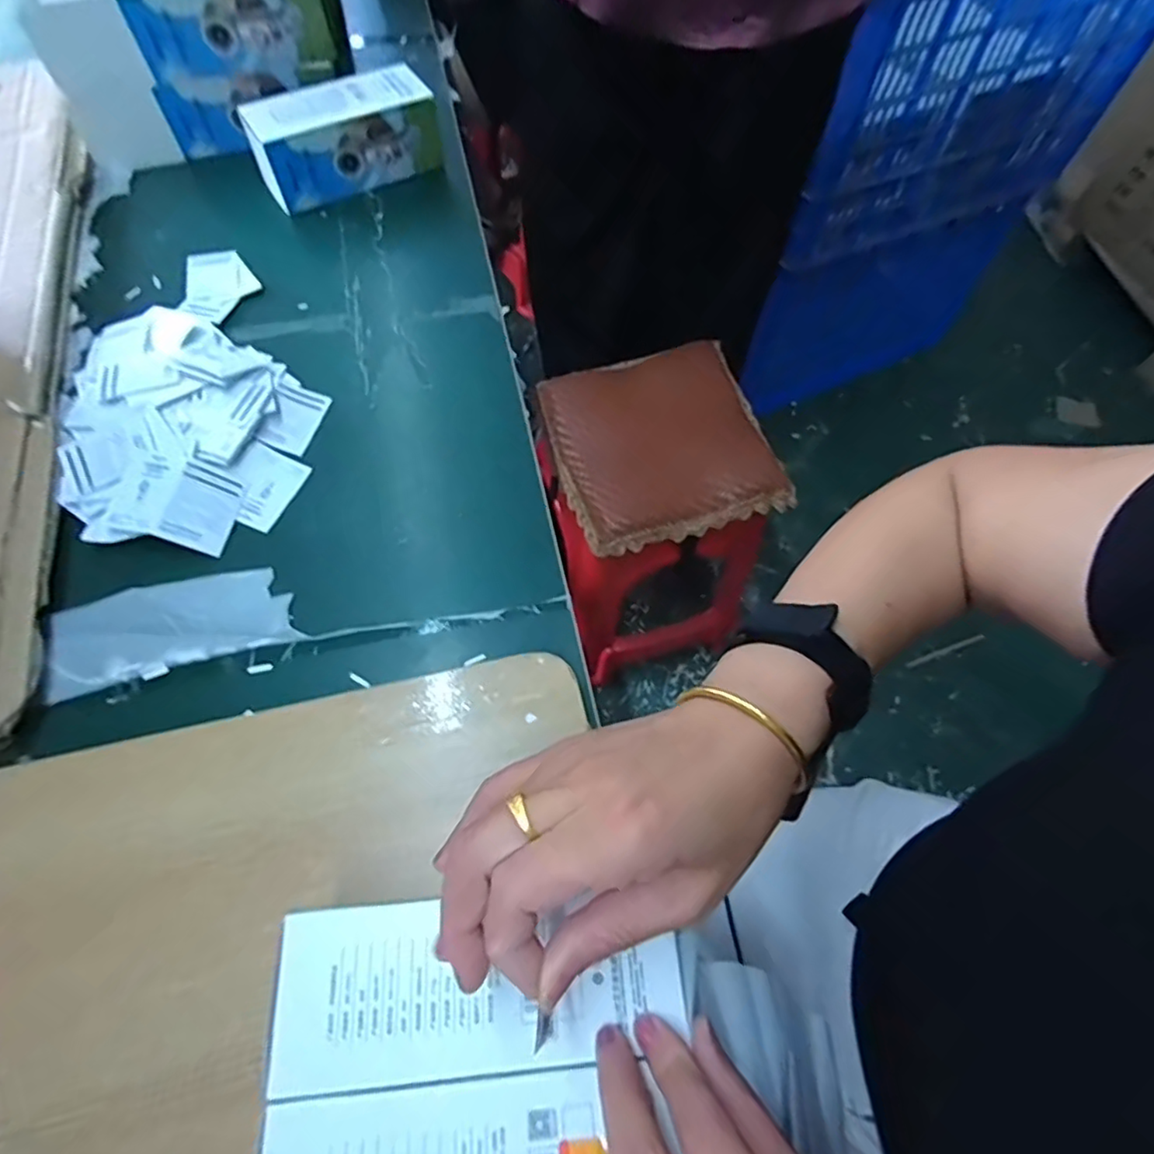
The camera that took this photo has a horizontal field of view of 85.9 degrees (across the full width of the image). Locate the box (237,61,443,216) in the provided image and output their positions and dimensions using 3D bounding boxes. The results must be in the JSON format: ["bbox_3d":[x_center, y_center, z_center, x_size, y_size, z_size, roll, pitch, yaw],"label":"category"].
[{"bbox_3d":[-0.243,-0.460,0.646,0.181,0.068,0.089,-29,67,-14],"label":"box"}]

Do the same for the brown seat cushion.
[{"bbox_3d":[0.115,-0.187,0.842,0.288,0.044,0.282,-15,64,-8],"label":"brown seat cushion"}]

